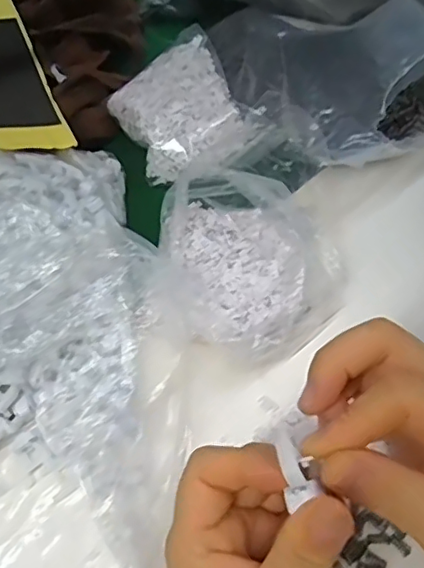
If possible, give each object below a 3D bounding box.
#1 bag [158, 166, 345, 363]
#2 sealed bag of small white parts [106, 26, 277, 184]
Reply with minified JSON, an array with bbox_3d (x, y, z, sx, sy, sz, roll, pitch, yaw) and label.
[{"bbox_3d":[0.012,-0.020,0.360,0.103,0.036,0.131,-38,64,-11],"label":"bag"},{"bbox_3d":[-0.019,-0.128,0.435,0.092,0.035,0.107,-38,71,8],"label":"sealed bag of small white parts"}]

